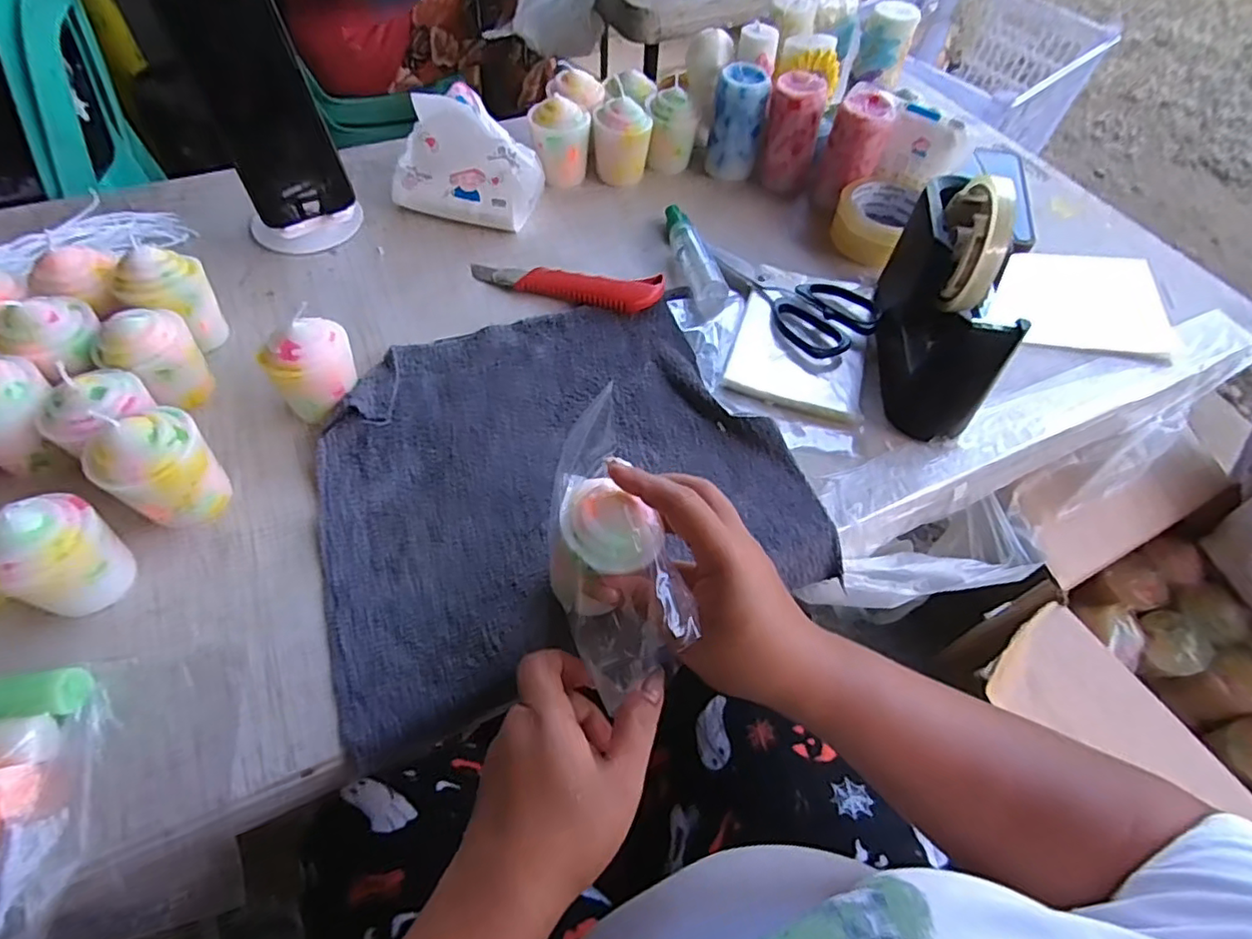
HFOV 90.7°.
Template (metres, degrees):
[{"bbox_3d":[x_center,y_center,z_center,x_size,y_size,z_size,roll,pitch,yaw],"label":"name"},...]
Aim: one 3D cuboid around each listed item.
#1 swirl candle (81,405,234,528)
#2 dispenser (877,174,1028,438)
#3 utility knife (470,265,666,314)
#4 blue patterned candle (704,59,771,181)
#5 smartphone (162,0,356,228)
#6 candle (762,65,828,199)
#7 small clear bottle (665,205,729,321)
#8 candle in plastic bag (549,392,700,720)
[{"bbox_3d":[-0.277,0.002,0.375,0.046,0.076,0.057,37,61,19],"label":"swirl candle"},{"bbox_3d":[0.238,-0.128,0.455,0.059,0.133,0.176,7,56,0],"label":"dispenser"},{"bbox_3d":[-0.053,-0.160,0.531,0.168,0.017,0.033,11,56,3],"label":"utility knife"},{"bbox_3d":[0.111,-0.342,0.627,0.049,0.106,0.043,7,56,0],"label":"blue patterned candle"},{"bbox_3d":[-0.272,-0.274,0.468,0.073,0.159,0.013,-25,35,-19],"label":"smartphone"},{"bbox_3d":[0.162,-0.332,0.611,0.048,0.092,0.048,8,56,1],"label":"candle"},{"bbox_3d":[0.060,-0.195,0.558,0.030,0.024,0.140,-10,58,-11],"label":"small clear bottle"},{"bbox_3d":[-0.008,0.037,0.319,0.057,0.050,0.136,-10,73,-11],"label":"candle in plastic bag"}]

